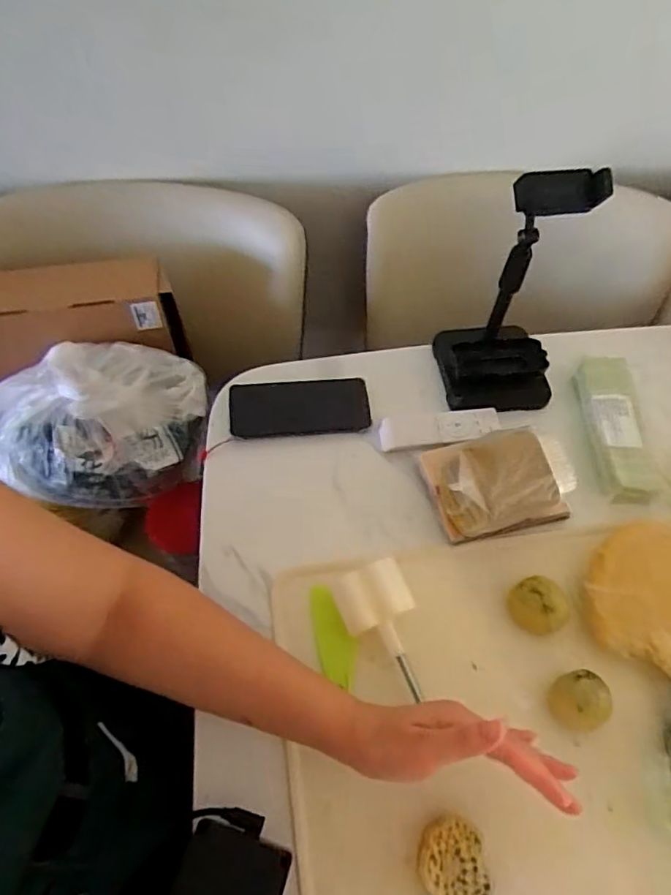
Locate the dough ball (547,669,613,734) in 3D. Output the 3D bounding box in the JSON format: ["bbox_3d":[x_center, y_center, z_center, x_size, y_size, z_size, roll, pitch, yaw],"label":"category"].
[{"bbox_3d":[0.208,0.217,0.473,0.041,0.036,0.045,1,58,-1],"label":"dough ball"}]

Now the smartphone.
[{"bbox_3d":[-0.042,-0.048,0.652,0.161,0.010,0.076,-5,59,-5],"label":"smartphone"}]

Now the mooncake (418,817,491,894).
[{"bbox_3d":[0.087,0.317,0.423,0.048,0.035,0.055,-4,59,-4],"label":"mooncake"}]

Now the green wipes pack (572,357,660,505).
[{"bbox_3d":[0.309,-0.025,0.619,0.057,0.031,0.177,2,58,-1],"label":"green wipes pack"}]

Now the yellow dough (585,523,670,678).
[{"bbox_3d":[0.317,0.144,0.526,0.157,0.039,0.145,1,58,-1],"label":"yellow dough"}]

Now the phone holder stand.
[{"bbox_3d":[0.195,-0.158,0.591,0.129,0.249,0.118,-3,59,-3],"label":"phone holder stand"}]

